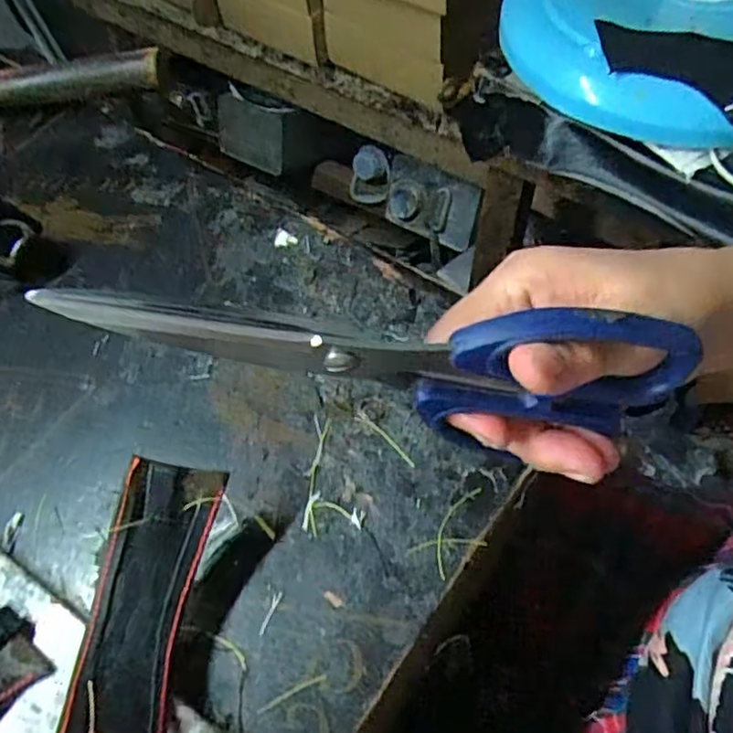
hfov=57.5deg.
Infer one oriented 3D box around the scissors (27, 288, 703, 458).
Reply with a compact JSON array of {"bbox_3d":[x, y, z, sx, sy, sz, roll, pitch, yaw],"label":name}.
[{"bbox_3d":[0.006,0.000,0.207,0.189,0.067,0.011,7,54,-11],"label":"scissors"}]

